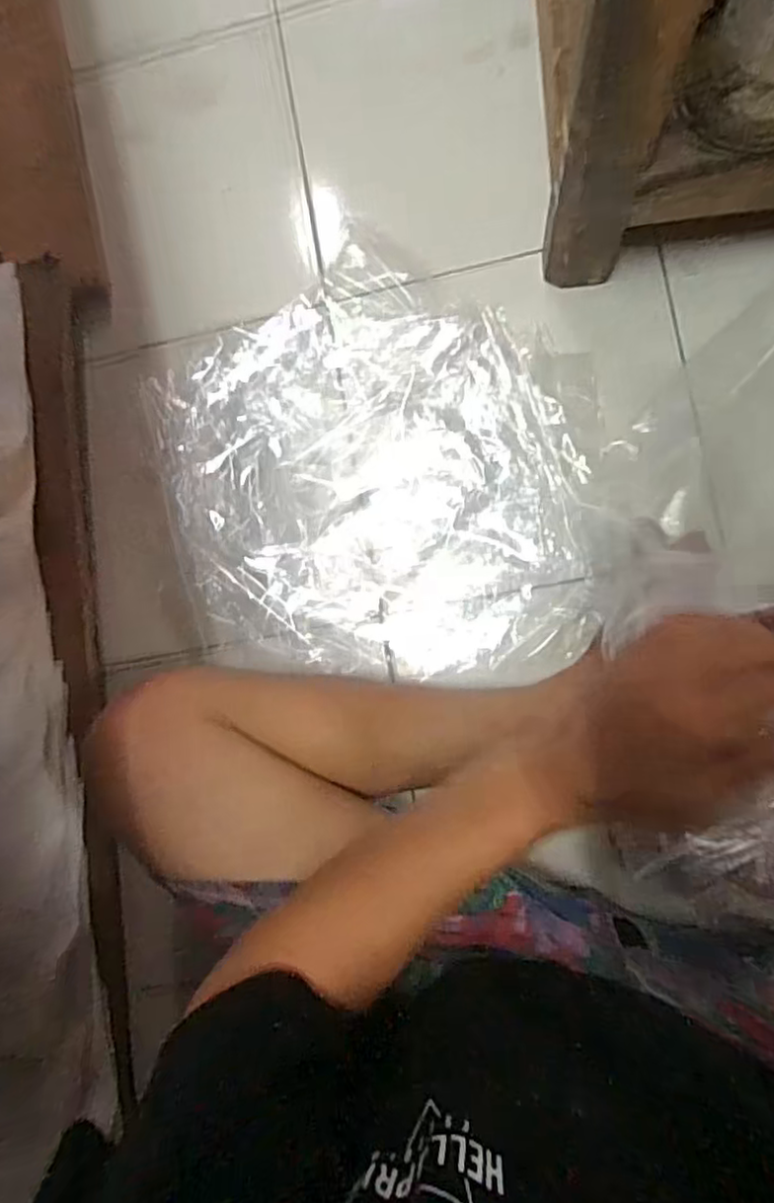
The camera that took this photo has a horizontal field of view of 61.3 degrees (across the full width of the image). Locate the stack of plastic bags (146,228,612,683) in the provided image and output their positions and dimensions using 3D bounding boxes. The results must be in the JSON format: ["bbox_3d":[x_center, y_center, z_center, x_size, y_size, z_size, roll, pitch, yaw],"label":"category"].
[{"bbox_3d":[-0.013,-0.119,0.582,0.383,0.027,0.373,-1,87,7],"label":"stack of plastic bags"}]

